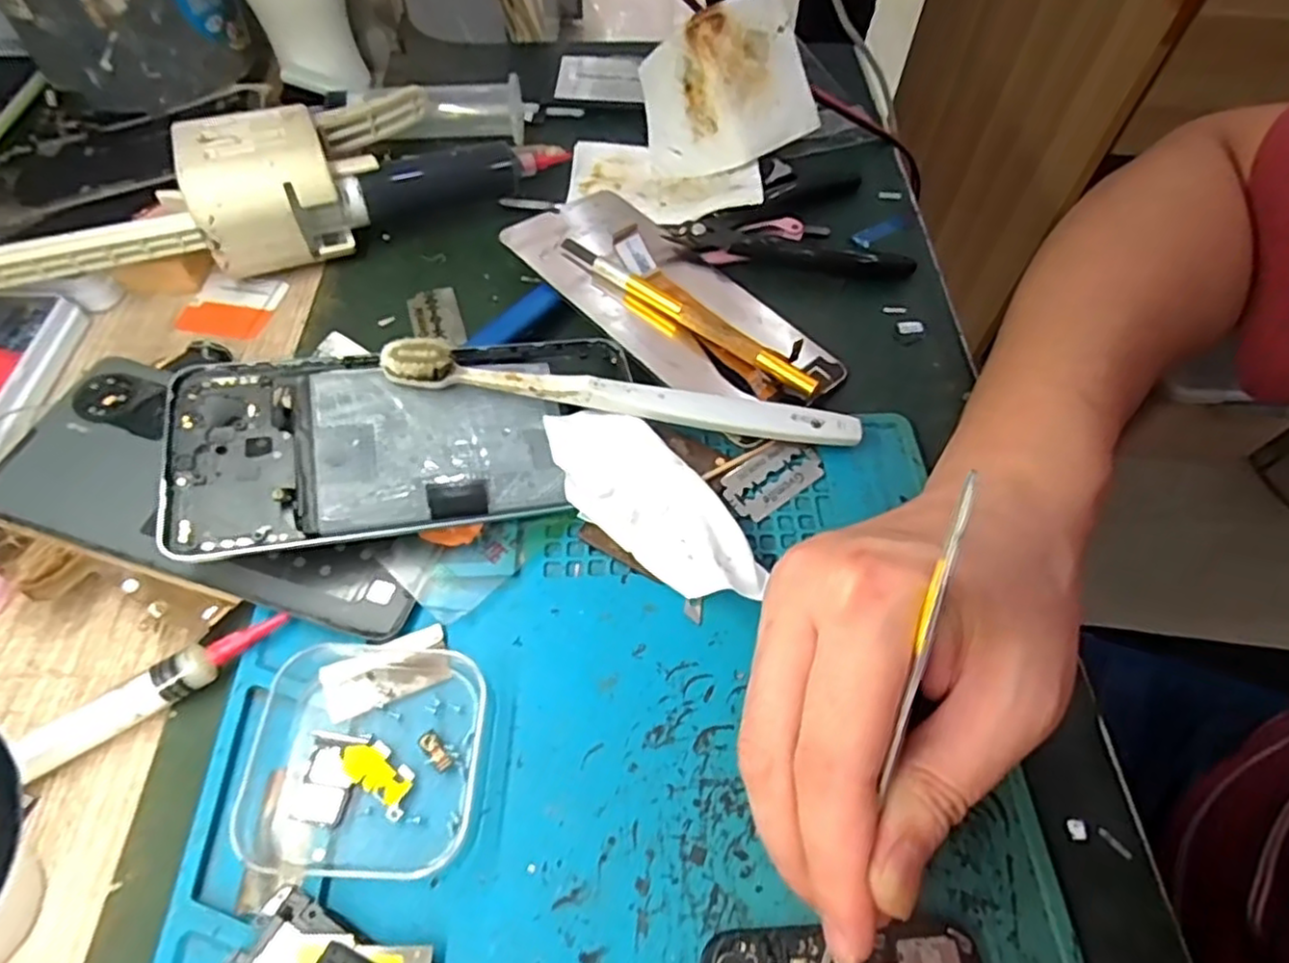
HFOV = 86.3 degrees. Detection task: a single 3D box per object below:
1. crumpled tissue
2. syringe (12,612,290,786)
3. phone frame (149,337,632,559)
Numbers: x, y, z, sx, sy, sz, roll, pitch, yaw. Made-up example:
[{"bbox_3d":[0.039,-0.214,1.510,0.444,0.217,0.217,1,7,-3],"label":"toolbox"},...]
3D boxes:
[{"bbox_3d":[0.001,0.009,0.255,0.039,0.017,0.098,-36,64,-21],"label":"crumpled tissue"},{"bbox_3d":[-0.166,0.072,0.214,0.110,0.011,0.014,-28,62,-17],"label":"syringe"},{"bbox_3d":[-0.084,-0.016,0.254,0.163,0.007,0.075,-7,63,-16],"label":"phone frame"}]

